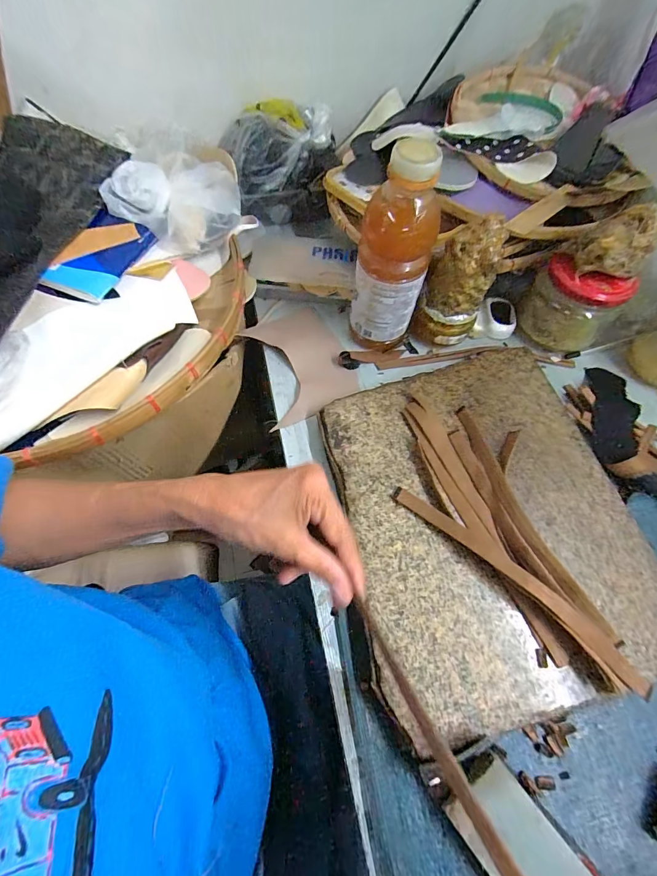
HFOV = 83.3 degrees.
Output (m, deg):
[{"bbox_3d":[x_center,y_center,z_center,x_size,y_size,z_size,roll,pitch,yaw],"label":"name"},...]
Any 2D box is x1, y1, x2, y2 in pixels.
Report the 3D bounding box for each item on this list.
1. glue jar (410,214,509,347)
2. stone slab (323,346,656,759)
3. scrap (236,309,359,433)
[{"bbox_3d":[0.140,-0.167,0.400,0.065,0.120,0.065,0,64,-1],"label":"glue jar"},{"bbox_3d":[0.136,0.064,0.338,0.257,0.019,0.310,-10,65,-6],"label":"stone slab"},{"bbox_3d":[-0.035,-0.090,0.439,0.104,0.008,0.148,-21,67,-13],"label":"scrap"}]

